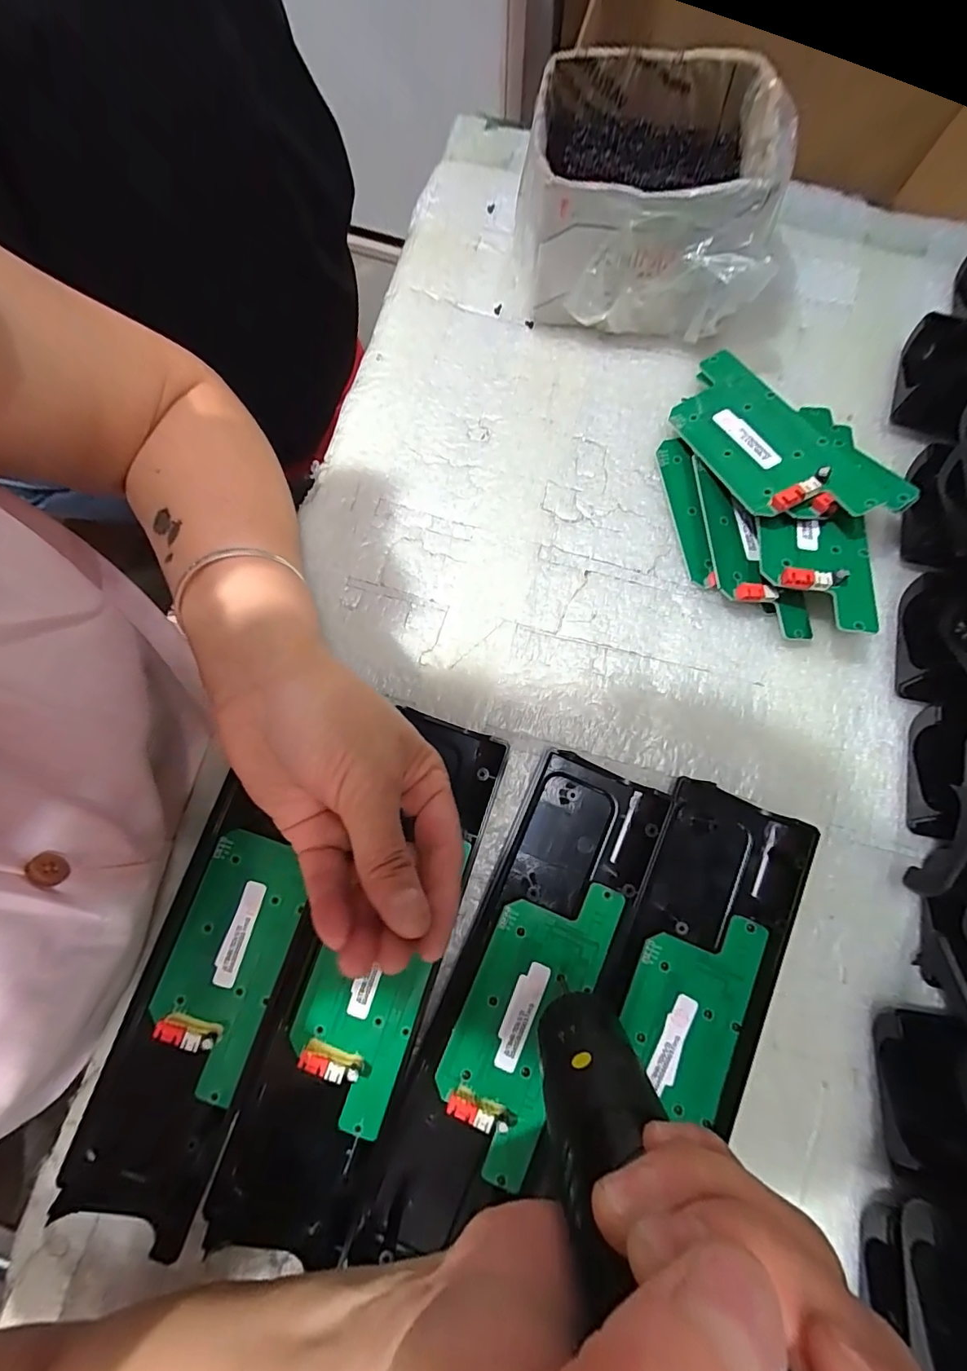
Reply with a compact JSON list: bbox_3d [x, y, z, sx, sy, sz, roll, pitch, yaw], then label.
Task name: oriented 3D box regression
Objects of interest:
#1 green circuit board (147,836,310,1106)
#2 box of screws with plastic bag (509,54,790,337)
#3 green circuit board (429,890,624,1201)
[{"bbox_3d":[-0.126,0.133,0.233,0.052,0.011,0.113,18,80,3],"label":"green circuit board"},{"bbox_3d":[0.094,-0.276,0.276,0.138,0.078,0.105,11,80,1],"label":"box of screws with plastic bag"},{"bbox_3d":[0.019,0.158,0.233,0.052,0.009,0.133,24,80,4],"label":"green circuit board"}]

